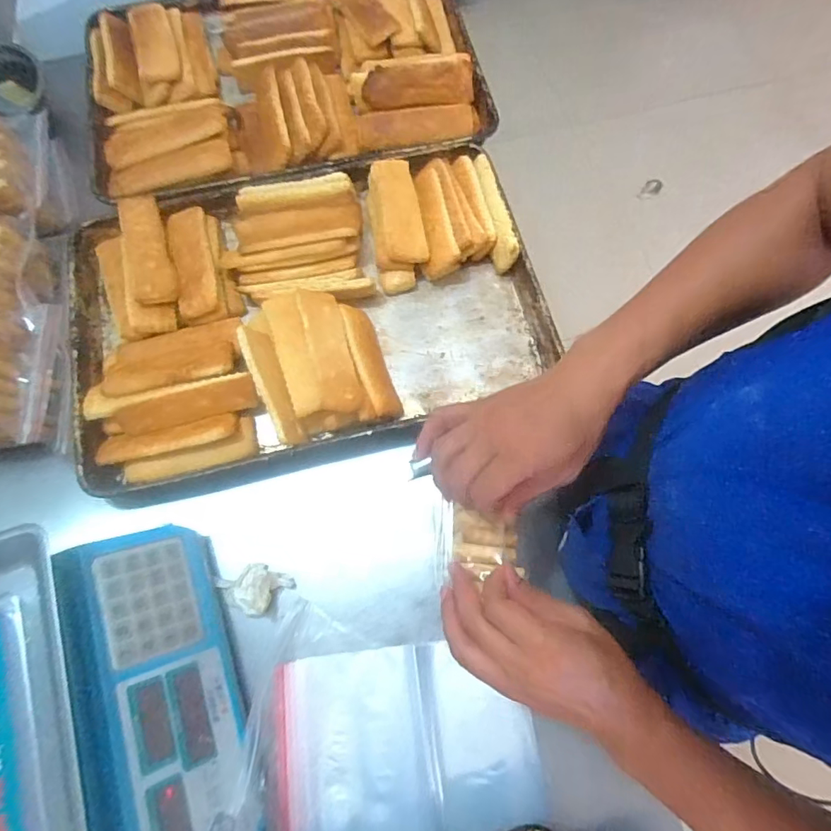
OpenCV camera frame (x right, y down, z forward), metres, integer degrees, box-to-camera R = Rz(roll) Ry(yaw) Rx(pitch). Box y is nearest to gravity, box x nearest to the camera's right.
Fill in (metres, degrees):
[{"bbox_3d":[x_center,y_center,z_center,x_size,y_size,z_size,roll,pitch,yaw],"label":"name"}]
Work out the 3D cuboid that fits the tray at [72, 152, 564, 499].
[{"bbox_3d":[-0.147,-0.153,0.686,0.601,0.072,0.406,-14,72,-4],"label":"tray"}]

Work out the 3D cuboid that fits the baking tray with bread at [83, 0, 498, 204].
[{"bbox_3d":[-0.208,-0.546,0.815,0.611,0.069,0.424,-10,72,-3],"label":"baking tray with bread"}]

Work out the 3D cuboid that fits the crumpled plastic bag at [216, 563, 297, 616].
[{"bbox_3d":[-0.182,0.195,0.582,0.075,0.035,0.056,-27,74,-8],"label":"crumpled plastic bag"}]

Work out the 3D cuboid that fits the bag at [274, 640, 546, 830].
[{"bbox_3d":[-0.010,0.352,0.547,0.266,0.019,0.194,-7,72,-2],"label":"bag"}]

